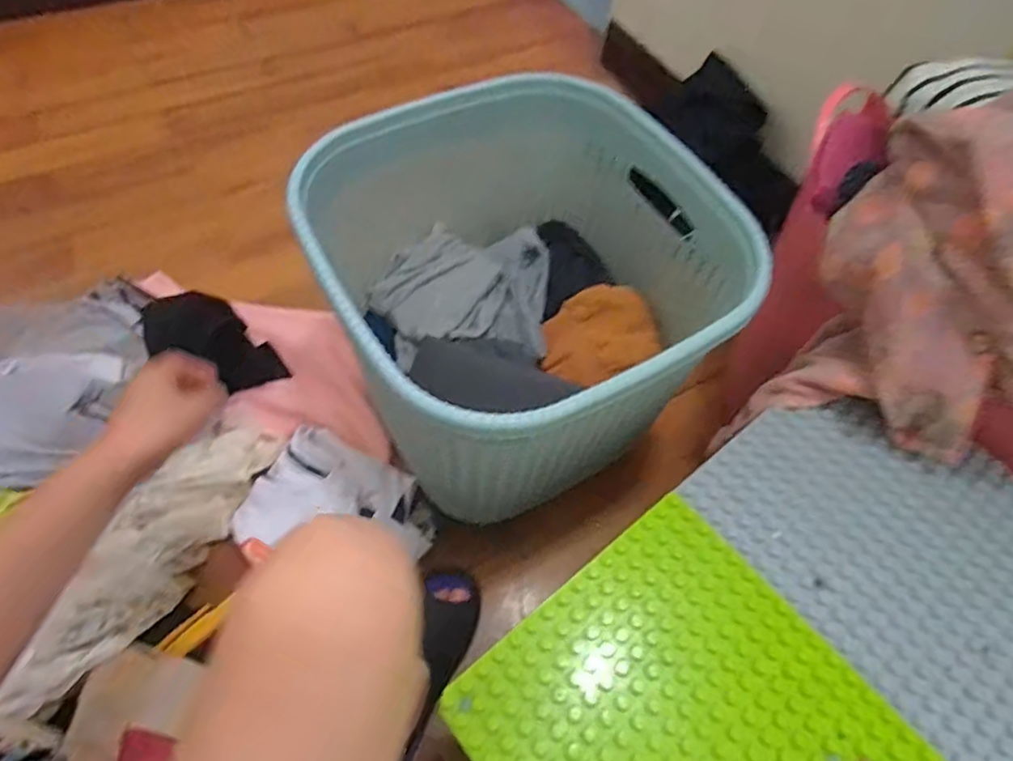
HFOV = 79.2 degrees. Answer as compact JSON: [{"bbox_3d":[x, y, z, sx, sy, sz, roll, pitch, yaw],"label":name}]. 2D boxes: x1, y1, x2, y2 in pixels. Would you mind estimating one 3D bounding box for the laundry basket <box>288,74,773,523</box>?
[{"bbox_3d":[0.015,-0.075,0.752,0.419,0.362,0.413,-27,65,-19],"label":"laundry basket"}]

